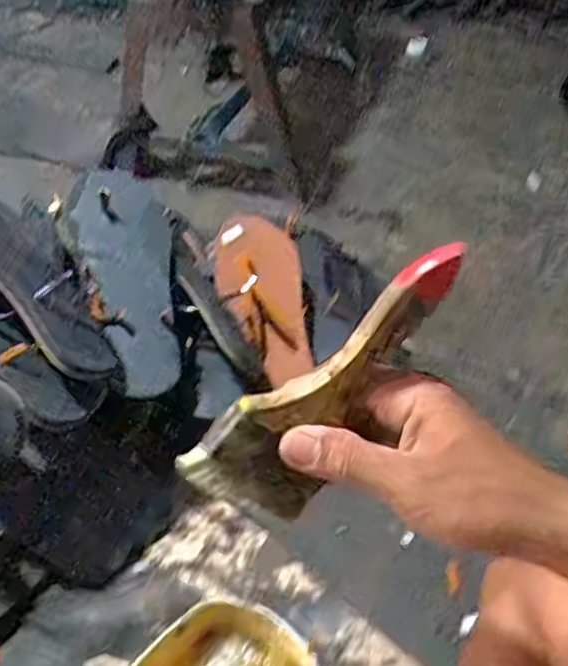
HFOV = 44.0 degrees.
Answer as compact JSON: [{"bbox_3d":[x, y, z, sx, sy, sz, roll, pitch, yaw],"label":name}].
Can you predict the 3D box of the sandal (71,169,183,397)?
[{"bbox_3d":[-0.144,-0.052,0.670,0.082,0.035,0.218,-11,78,-16],"label":"sandal"}]

